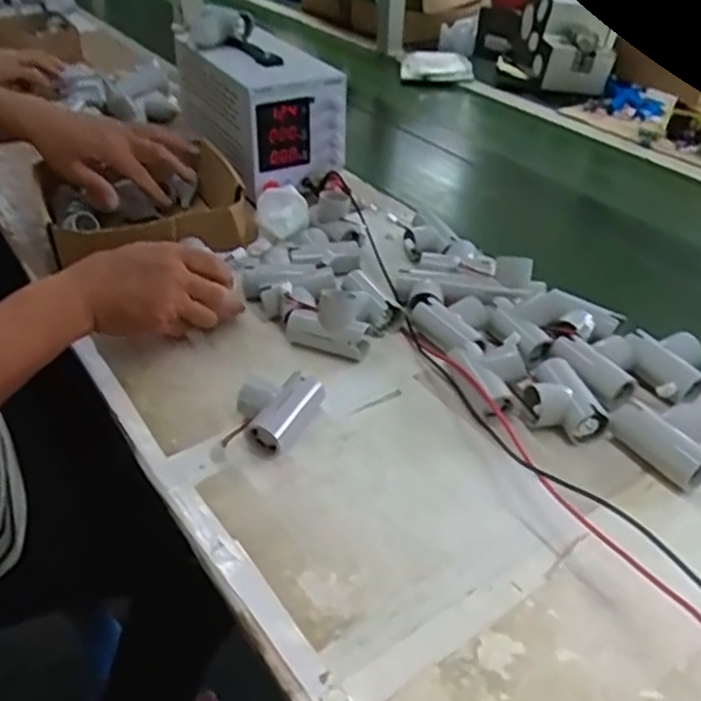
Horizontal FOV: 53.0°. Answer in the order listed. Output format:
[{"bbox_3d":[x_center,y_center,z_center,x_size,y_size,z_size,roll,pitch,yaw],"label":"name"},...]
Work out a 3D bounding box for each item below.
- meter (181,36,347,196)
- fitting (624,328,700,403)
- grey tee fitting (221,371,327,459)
[{"bbox_3d":[-0.122,-0.318,0.907,0.121,0.136,0.241,-21,42,-27],"label":"meter"},{"bbox_3d":[0.268,0.014,0.607,0.035,0.028,0.073,-26,59,-30],"label":"fitting"},{"bbox_3d":[-0.058,0.049,0.570,0.055,0.034,0.089,18,41,22],"label":"grey tee fitting"}]

